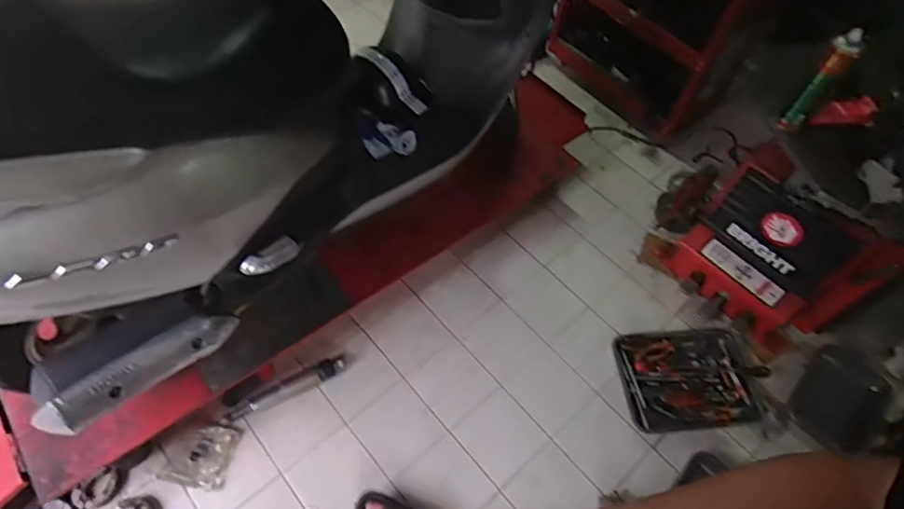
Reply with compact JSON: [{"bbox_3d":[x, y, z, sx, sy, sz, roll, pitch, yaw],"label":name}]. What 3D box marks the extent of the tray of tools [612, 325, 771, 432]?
[{"bbox_3d":[0.729,0.358,1.587,0.440,0.045,0.308,-4,57,-7],"label":"tray of tools"}]

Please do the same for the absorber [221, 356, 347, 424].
[{"bbox_3d":[-0.462,0.379,1.478,0.344,0.036,0.054,-26,62,-19],"label":"absorber"}]

